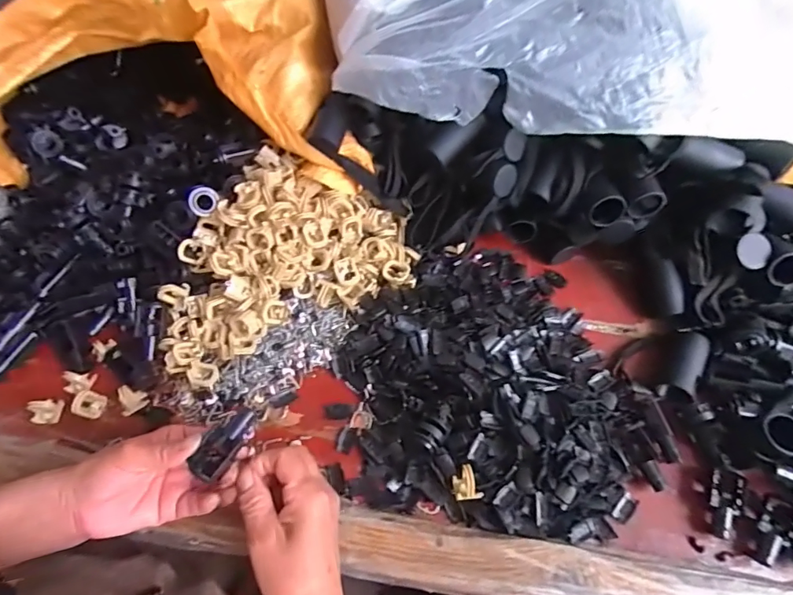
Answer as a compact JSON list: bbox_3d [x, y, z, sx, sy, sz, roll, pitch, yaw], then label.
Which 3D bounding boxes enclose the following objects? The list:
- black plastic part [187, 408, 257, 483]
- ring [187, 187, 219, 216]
[{"bbox_3d":[-0.120,0.103,0.324,0.025,0.015,0.050,37,68,19],"label":"black plastic part"},{"bbox_3d":[-0.183,-0.091,0.432,0.027,0.026,0.006,-14,25,-9],"label":"ring"}]

